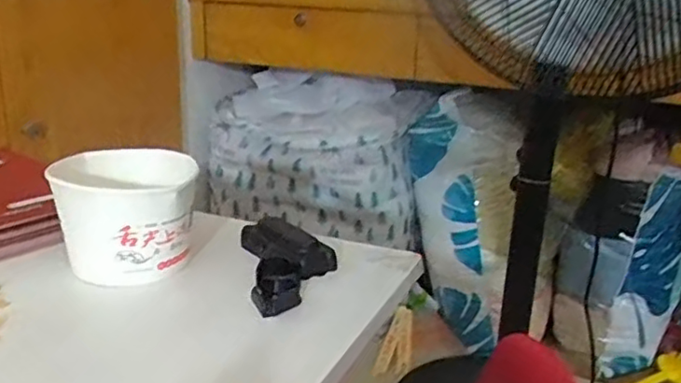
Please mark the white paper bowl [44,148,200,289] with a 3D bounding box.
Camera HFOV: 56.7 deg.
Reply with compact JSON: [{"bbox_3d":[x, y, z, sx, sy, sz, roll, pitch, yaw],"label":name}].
[{"bbox_3d":[-0.194,0.020,0.583,0.115,0.095,0.123,2,18,-1],"label":"white paper bowl"}]

